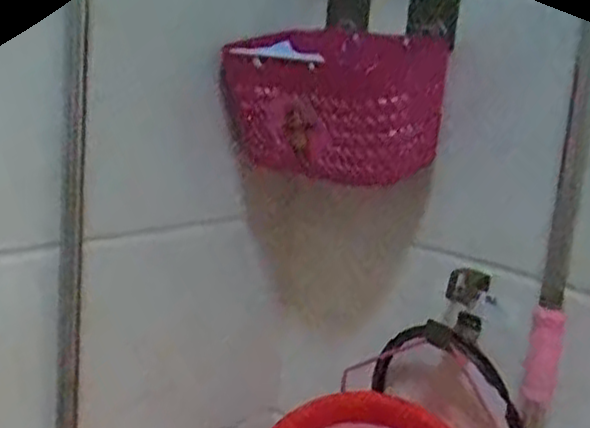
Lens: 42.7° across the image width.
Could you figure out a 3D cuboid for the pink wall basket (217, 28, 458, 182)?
[{"bbox_3d":[0.052,-0.135,0.897,0.175,0.164,0.207,-3,16,-35],"label":"pink wall basket"}]

